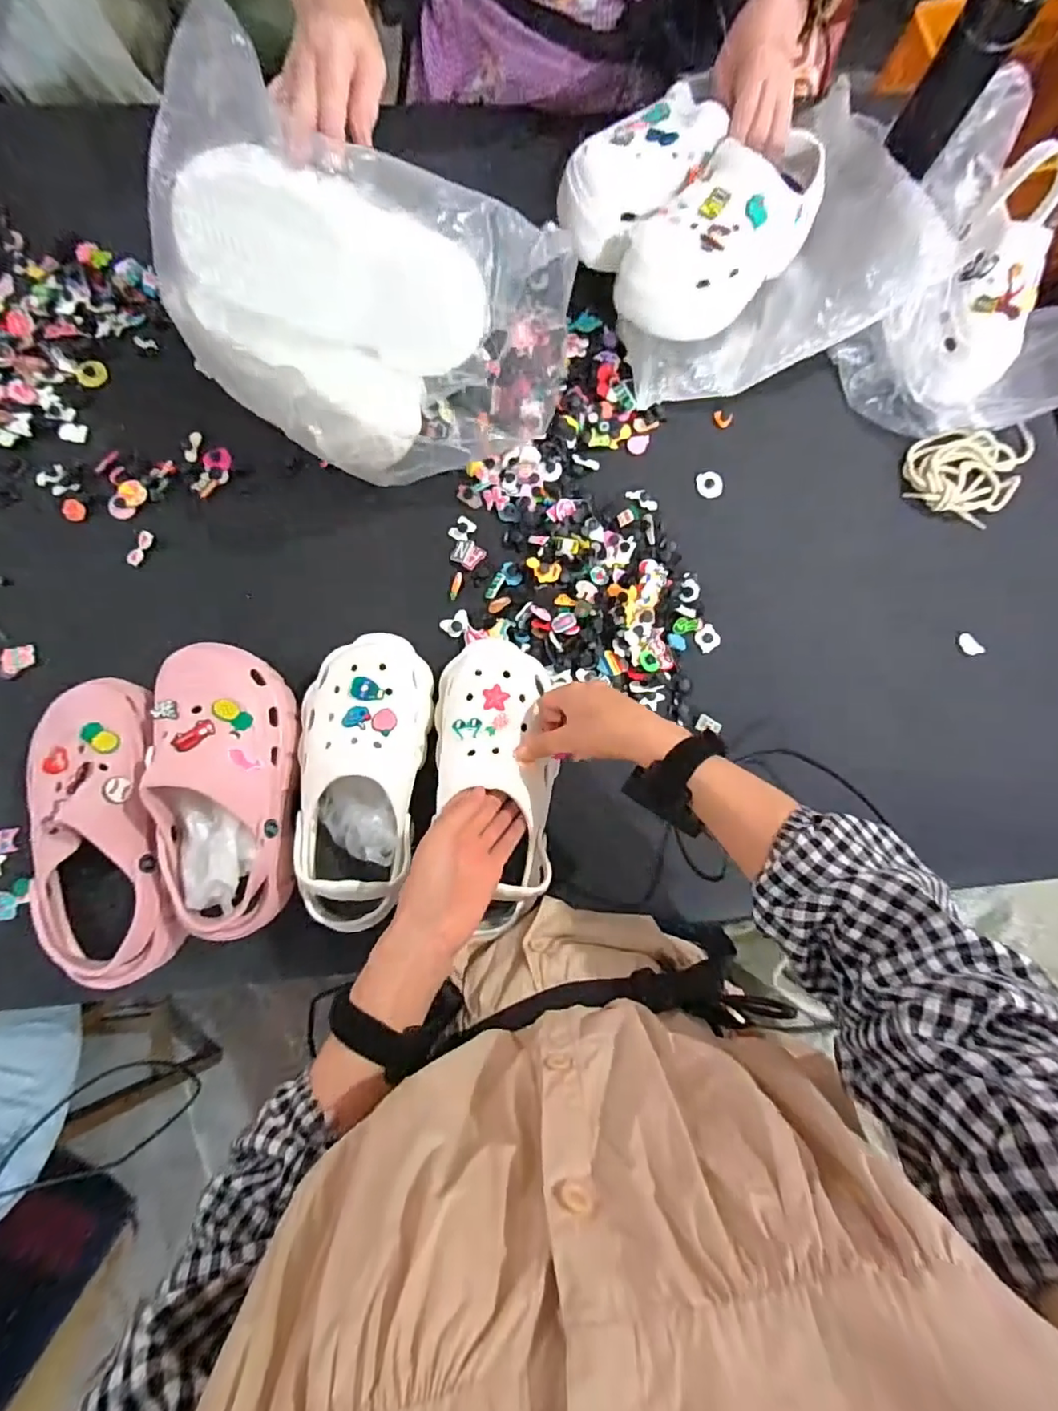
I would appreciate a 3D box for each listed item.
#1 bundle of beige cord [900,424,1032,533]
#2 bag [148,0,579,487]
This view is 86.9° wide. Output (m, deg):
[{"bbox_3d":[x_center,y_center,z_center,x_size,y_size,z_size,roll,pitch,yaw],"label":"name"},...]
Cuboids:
[{"bbox_3d":[0.513,-0.289,0.656,0.125,0.028,0.147,32,81,0],"label":"bundle of beige cord"},{"bbox_3d":[-0.138,-0.360,0.514,0.342,0.219,0.268,7,82,-3],"label":"bag"}]

